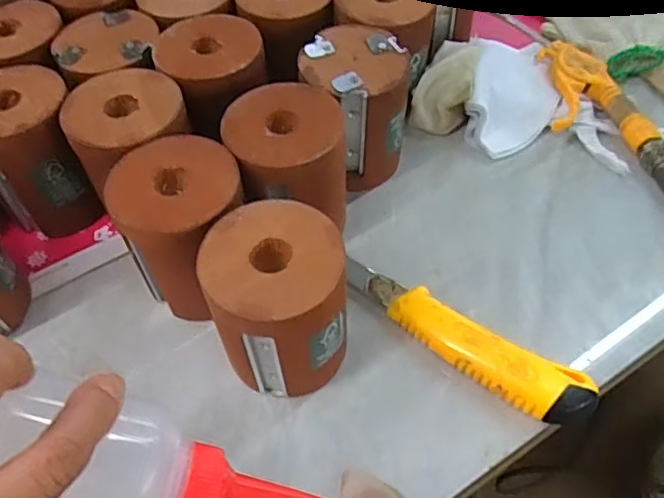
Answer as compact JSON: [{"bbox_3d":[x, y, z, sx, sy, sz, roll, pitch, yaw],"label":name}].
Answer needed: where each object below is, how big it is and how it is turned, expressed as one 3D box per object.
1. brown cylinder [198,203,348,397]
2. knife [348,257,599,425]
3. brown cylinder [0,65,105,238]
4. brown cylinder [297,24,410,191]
[{"bbox_3d":[-0.031,0.036,0.354,0.078,0.104,0.084,-13,54,-6],"label":"brown cylinder"},{"bbox_3d":[0.080,0.059,0.383,0.172,0.022,0.035,28,60,22],"label":"knife"},{"bbox_3d":[-0.221,-0.068,0.439,0.081,0.103,0.083,-29,57,-17],"label":"brown cylinder"},{"bbox_3d":[0.017,-0.104,0.456,0.077,0.104,0.078,3,54,6],"label":"brown cylinder"}]

